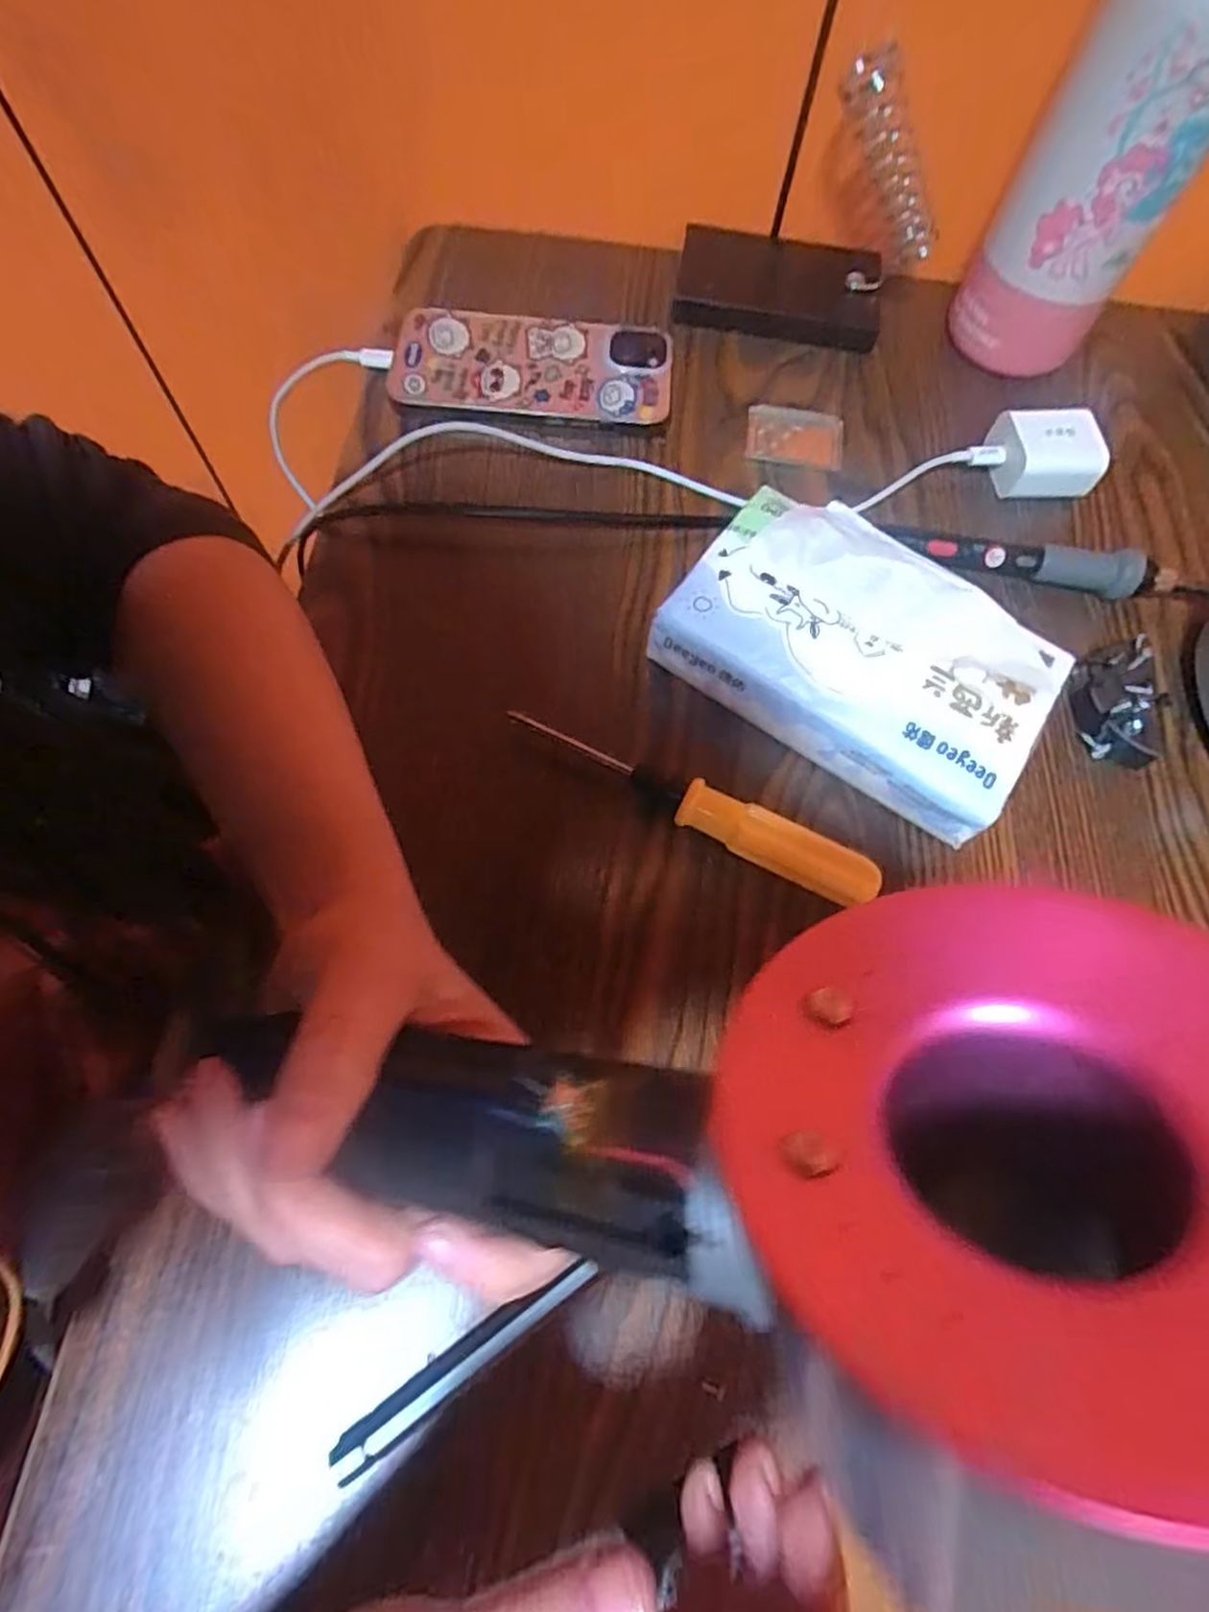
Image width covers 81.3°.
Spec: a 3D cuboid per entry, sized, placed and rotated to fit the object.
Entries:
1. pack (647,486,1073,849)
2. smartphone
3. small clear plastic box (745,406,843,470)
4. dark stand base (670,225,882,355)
[{"bbox_3d":[0.107,-0.066,0.292,0.150,0.039,0.110,39,74,14],"label":"pack"},{"bbox_3d":[-0.038,-0.232,0.370,0.142,0.007,0.068,4,78,0],"label":"smartphone"},{"bbox_3d":[0.101,-0.194,0.374,0.050,0.009,0.034,9,68,0],"label":"small clear plastic box"},{"bbox_3d":[0.101,-0.299,0.407,0.115,0.024,0.073,10,69,4],"label":"dark stand base"}]

